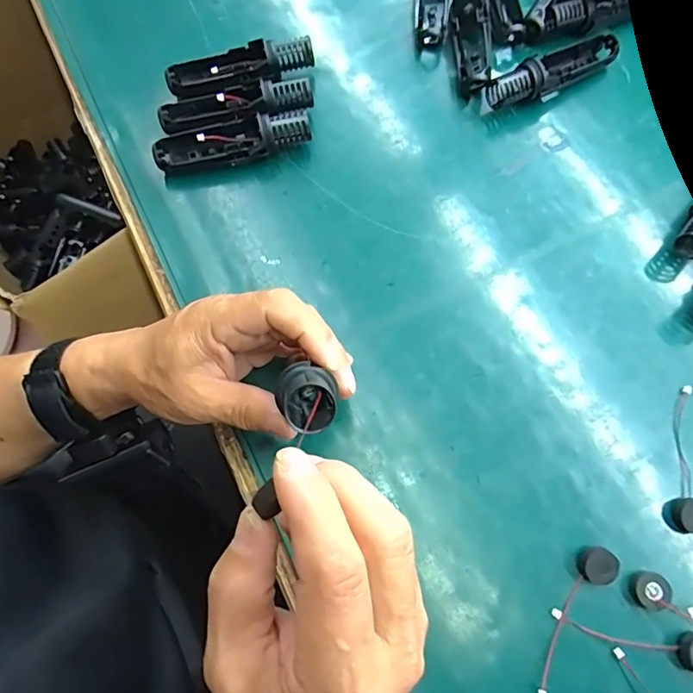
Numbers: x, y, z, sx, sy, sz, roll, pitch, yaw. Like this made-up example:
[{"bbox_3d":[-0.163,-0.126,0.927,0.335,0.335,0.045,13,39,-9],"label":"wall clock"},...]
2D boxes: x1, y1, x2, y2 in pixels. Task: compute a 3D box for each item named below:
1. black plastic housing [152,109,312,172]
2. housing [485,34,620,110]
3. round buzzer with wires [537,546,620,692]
[{"bbox_3d":[-0.089,-0.161,0.389,0.120,0.032,0.029,-12,72,-3],"label":"black plastic housing"},{"bbox_3d":[0.173,-0.229,0.409,0.120,0.032,0.031,-28,73,-8],"label":"housing"},{"bbox_3d":[0.131,0.159,0.290,0.020,0.010,0.090,37,76,12],"label":"round buzzer with wires"}]

